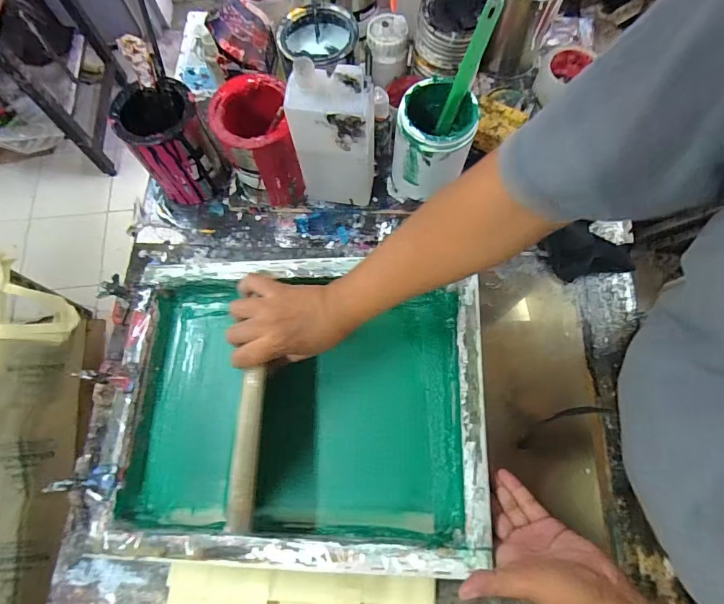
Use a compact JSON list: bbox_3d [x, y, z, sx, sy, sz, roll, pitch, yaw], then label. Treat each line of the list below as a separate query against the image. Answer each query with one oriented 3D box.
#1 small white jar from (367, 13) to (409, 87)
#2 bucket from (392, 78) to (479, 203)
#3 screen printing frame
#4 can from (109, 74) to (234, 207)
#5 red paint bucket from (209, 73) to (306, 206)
[{"bbox_3d":[0.039,-0.383,0.627,0.058,0.068,0.060,0,72,1],"label":"small white jar"},{"bbox_3d":[0.097,-0.215,0.574,0.095,0.149,0.102,0,72,1],"label":"bucket"},{"bbox_3d":[-0.075,0.120,0.515,0.432,0.064,0.346,-1,70,9],"label":"screen printing frame"},{"bbox_3d":[-0.266,-0.220,0.593,0.100,0.149,0.102,0,72,1],"label":"can"},{"bbox_3d":[-0.138,-0.214,0.571,0.094,0.153,0.100,0,72,1],"label":"red paint bucket"}]

